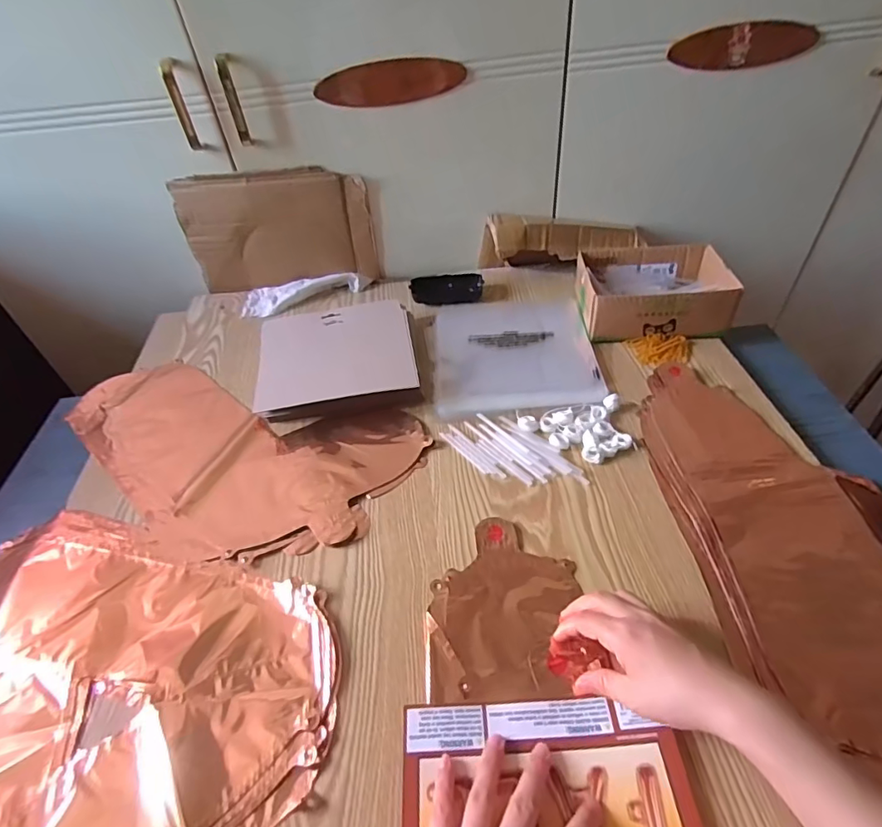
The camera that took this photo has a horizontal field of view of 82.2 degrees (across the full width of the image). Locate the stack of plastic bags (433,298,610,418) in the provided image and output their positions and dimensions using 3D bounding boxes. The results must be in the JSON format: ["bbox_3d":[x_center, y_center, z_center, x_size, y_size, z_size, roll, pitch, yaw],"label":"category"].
[{"bbox_3d":[0.096,-0.086,0.680,0.205,0.007,0.225,-4,45,2],"label":"stack of plastic bags"}]

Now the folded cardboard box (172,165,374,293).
[{"bbox_3d":[-0.243,-0.273,0.766,0.271,0.176,0.045,0,46,6],"label":"folded cardboard box"}]

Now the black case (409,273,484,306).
[{"bbox_3d":[0.010,-0.192,0.765,0.108,0.024,0.053,-10,46,-3],"label":"black case"}]

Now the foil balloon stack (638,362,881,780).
[{"bbox_3d":[0.333,0.124,0.438,0.209,0.008,0.469,-5,45,2],"label":"foil balloon stack"}]

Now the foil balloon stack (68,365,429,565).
[{"bbox_3d":[-0.258,0.047,0.585,0.447,0.010,0.223,12,48,18],"label":"foil balloon stack"}]

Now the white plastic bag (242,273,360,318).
[{"bbox_3d":[-0.218,-0.188,0.786,0.178,0.023,0.064,-8,45,-1],"label":"white plastic bag"}]

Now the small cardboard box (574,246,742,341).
[{"bbox_3d":[0.283,-0.167,0.683,0.187,0.059,0.145,2,46,9],"label":"small cardboard box"}]

